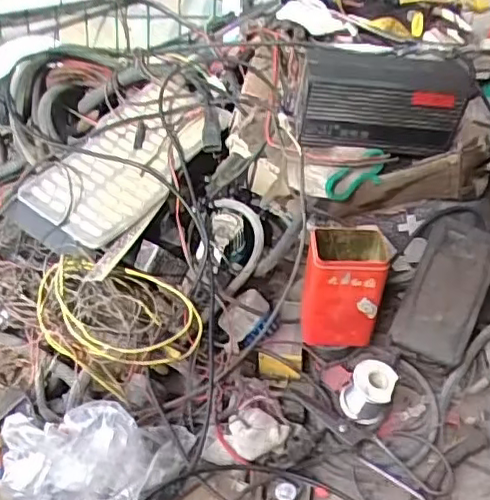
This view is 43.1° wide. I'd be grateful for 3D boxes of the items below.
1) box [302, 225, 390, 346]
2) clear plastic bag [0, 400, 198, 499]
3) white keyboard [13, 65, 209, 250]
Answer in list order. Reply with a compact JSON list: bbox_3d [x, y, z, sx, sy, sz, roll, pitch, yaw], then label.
[{"bbox_3d":[0.118,0.045,0.744,0.094,0.128,0.070,3,36,3],"label":"box"},{"bbox_3d":[-0.141,0.215,0.619,0.175,0.106,0.085,-15,34,-17],"label":"clear plastic bag"},{"bbox_3d":[-0.153,-0.115,0.777,0.136,0.037,0.287,31,64,15],"label":"white keyboard"}]

